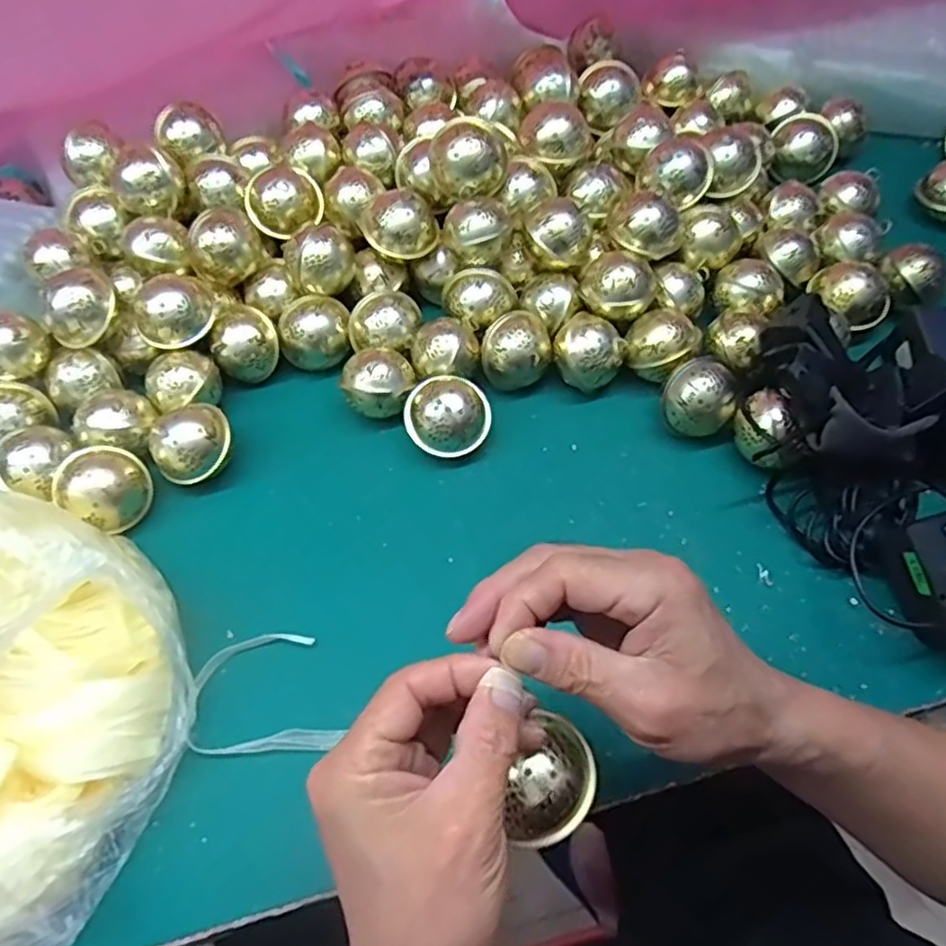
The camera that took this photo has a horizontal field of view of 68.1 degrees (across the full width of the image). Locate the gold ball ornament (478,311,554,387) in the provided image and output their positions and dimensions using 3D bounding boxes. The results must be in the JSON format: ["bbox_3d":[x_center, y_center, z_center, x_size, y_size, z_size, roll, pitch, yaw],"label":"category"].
[{"bbox_3d":[0.035,-0.100,0.566,0.055,0.047,0.056,-3,58,1],"label":"gold ball ornament"}]

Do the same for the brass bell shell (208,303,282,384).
[{"bbox_3d":[-0.188,-0.106,0.579,0.052,0.042,0.059,-28,61,-13],"label":"brass bell shell"}]

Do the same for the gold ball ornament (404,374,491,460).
[{"bbox_3d":[-0.019,-0.042,0.534,0.062,0.052,0.058,-1,58,2],"label":"gold ball ornament"}]

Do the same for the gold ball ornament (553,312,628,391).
[{"bbox_3d":[0.094,-0.095,0.563,0.050,0.052,0.051,-1,58,2],"label":"gold ball ornament"}]

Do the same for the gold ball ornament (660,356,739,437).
[{"bbox_3d":[0.171,-0.053,0.534,0.053,0.054,0.047,20,62,15],"label":"gold ball ornament"}]

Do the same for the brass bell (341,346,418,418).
[{"bbox_3d":[-0.073,-0.068,0.551,0.054,0.049,0.049,-6,58,-1],"label":"brass bell"}]

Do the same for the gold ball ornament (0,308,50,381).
[{"bbox_3d":[-0.354,-0.098,0.534,0.044,0.041,0.049,39,68,23],"label":"gold ball ornament"}]

